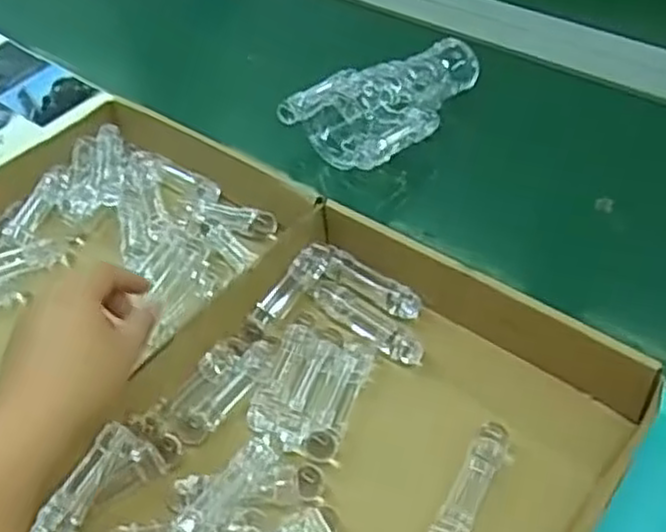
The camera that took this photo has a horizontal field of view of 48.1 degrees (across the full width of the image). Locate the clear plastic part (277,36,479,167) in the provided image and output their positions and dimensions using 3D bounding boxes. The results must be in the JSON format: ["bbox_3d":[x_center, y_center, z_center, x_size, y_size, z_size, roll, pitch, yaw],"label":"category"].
[{"bbox_3d":[0.061,-0.158,0.706,0.187,0.051,0.119,-32,52,-20],"label":"clear plastic part"}]

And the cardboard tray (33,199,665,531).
[{"bbox_3d":[0.009,0.115,0.475,0.288,0.056,0.347,31,58,30],"label":"cardboard tray"}]

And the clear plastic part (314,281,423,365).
[{"bbox_3d":[0.024,0.040,0.543,0.019,0.015,0.098,-38,54,-25],"label":"clear plastic part"}]

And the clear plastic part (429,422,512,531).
[{"bbox_3d":[0.083,0.138,0.451,0.022,0.022,0.095,21,54,24],"label":"clear plastic part"}]

